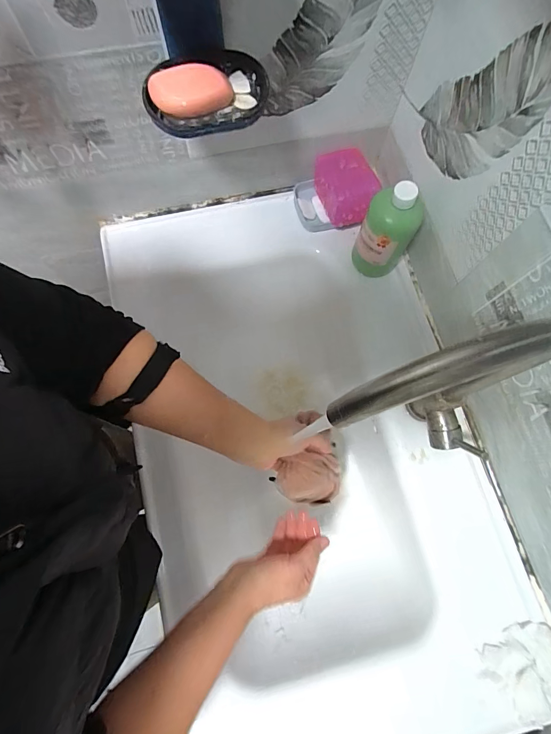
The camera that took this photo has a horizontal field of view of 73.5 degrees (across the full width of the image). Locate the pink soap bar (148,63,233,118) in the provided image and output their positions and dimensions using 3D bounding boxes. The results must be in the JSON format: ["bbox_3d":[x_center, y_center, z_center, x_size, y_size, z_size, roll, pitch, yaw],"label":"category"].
[{"bbox_3d":[-0.085,-0.276,0.370,0.079,0.022,0.043,-10,97,-2],"label":"pink soap bar"}]

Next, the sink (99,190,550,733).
[{"bbox_3d":[0.038,0.112,0.588,0.440,0.164,0.793,-15,76,-6],"label":"sink"}]

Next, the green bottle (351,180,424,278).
[{"bbox_3d":[0.153,-0.187,0.522,0.075,0.154,0.058,29,76,6],"label":"green bottle"}]

